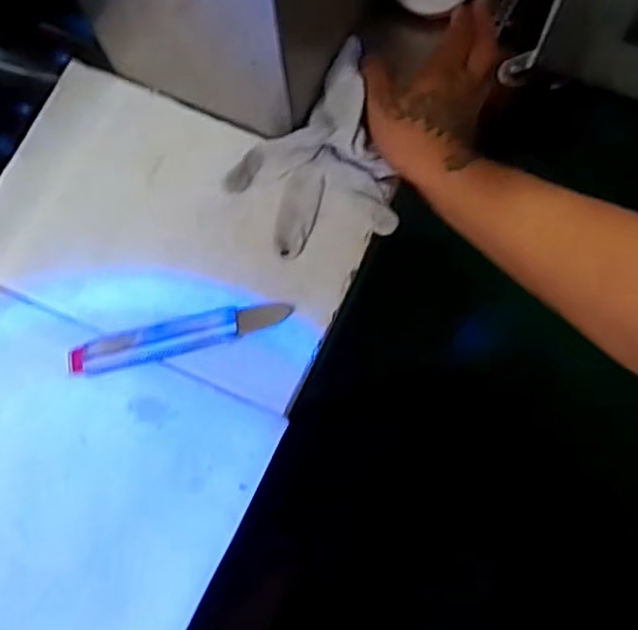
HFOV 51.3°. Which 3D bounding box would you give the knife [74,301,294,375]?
[{"bbox_3d":[-0.104,0.016,0.496,0.164,0.013,0.028,-13,77,-2],"label":"knife"}]

